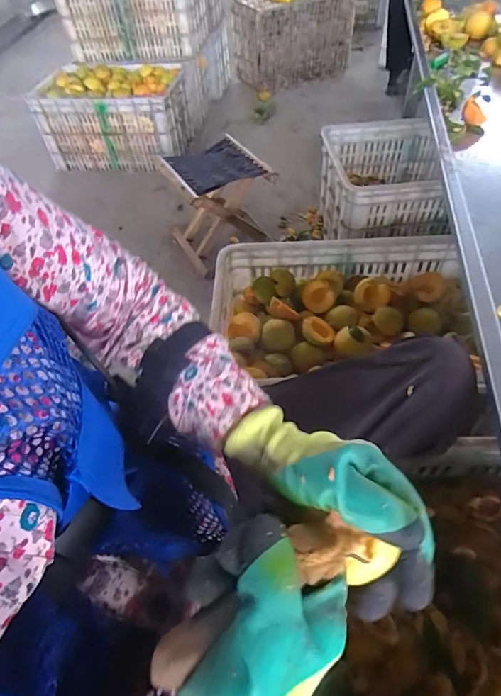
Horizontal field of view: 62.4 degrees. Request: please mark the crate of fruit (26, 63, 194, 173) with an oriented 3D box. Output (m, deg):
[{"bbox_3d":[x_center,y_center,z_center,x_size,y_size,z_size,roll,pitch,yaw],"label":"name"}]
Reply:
[{"bbox_3d":[-0.501,-0.857,1.556,0.507,0.264,0.336,0,51,5],"label":"crate of fruit"}]

